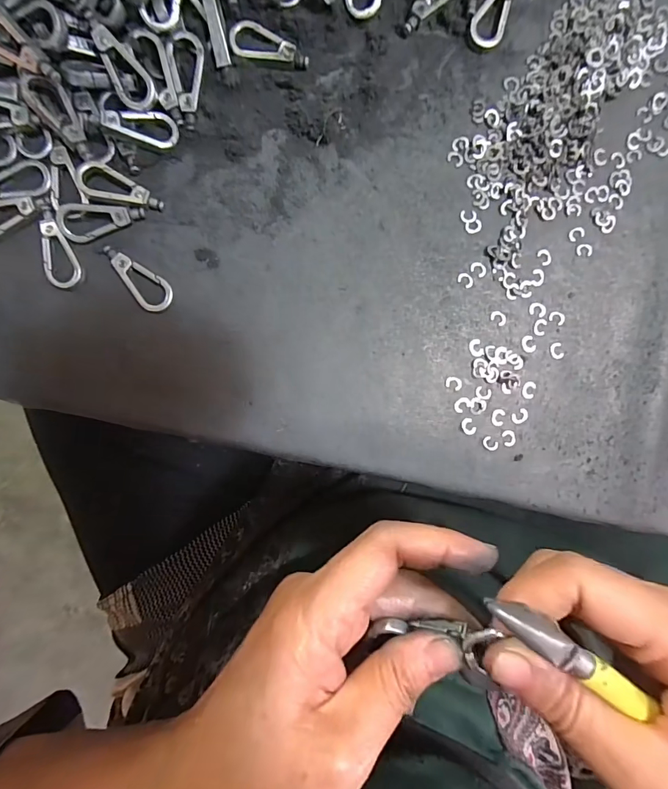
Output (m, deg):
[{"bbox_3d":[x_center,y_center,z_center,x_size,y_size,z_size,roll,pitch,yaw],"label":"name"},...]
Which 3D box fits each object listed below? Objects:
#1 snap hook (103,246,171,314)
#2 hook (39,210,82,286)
[{"bbox_3d":[-0.091,-0.054,0.188,0.036,0.004,0.015,44,91,-3],"label":"snap hook"},{"bbox_3d":[-0.127,-0.066,0.184,0.014,0.004,0.033,-15,93,-1],"label":"hook"}]

